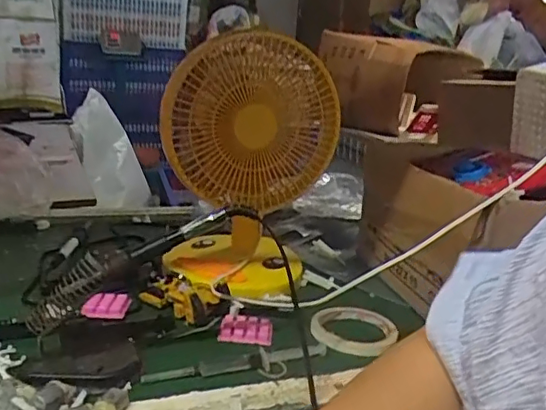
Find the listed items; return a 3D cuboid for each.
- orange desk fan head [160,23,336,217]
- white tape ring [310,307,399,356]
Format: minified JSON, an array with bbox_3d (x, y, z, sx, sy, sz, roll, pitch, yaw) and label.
[{"bbox_3d":[-0.025,-0.101,0.702,0.216,0.193,0.076,-1,17,-18],"label":"orange desk fan head"},{"bbox_3d":[0.095,0.144,0.674,0.097,0.009,0.099,5,17,-1],"label":"white tape ring"}]

